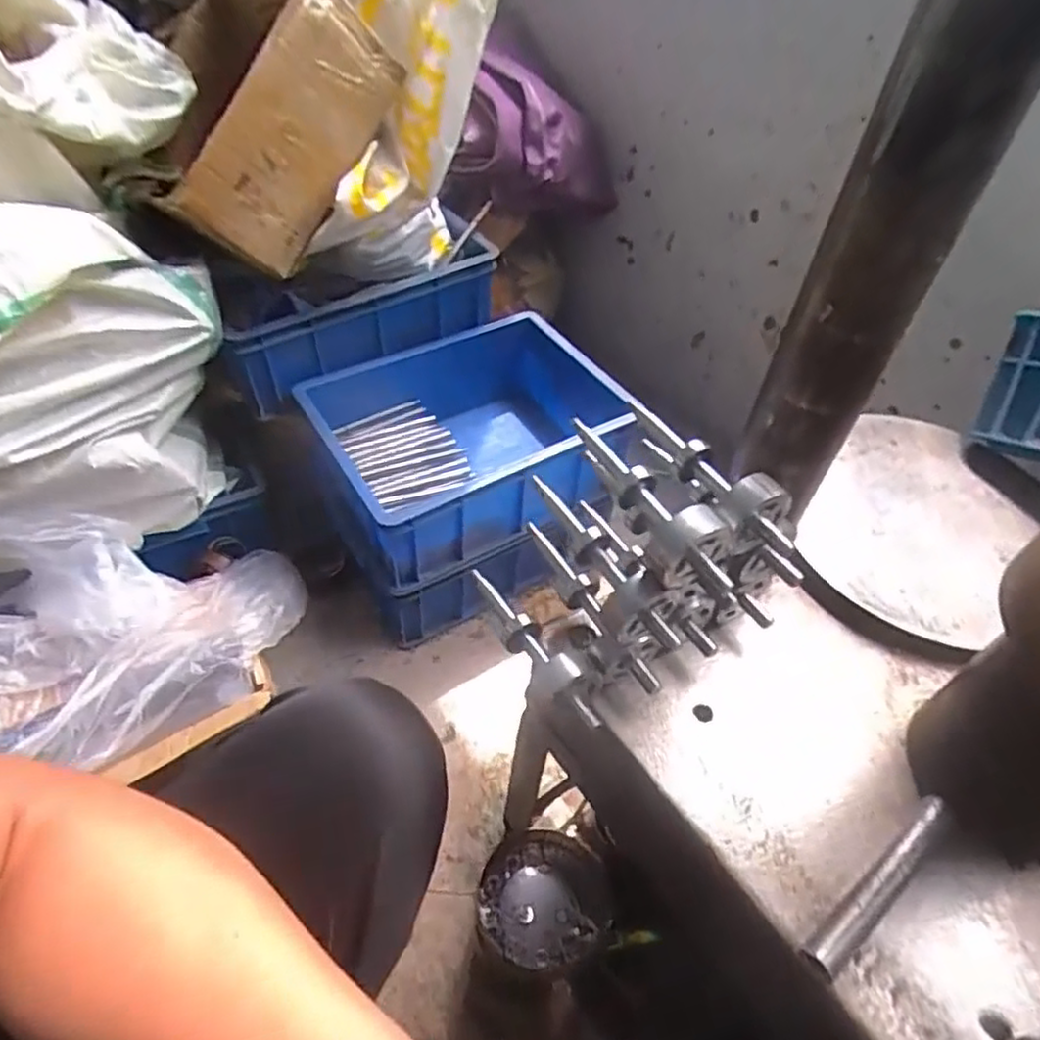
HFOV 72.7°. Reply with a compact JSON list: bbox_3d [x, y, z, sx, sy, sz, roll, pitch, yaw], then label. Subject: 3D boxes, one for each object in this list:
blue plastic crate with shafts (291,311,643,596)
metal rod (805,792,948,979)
[{"bbox_3d":[-0.063,-0.113,1.006,0.409,0.159,0.297,-22,54,-23],"label":"blue plastic crate with shafts"},{"bbox_3d":[0.214,0.214,0.419,0.135,0.013,0.018,-32,59,-28],"label":"metal rod"}]

